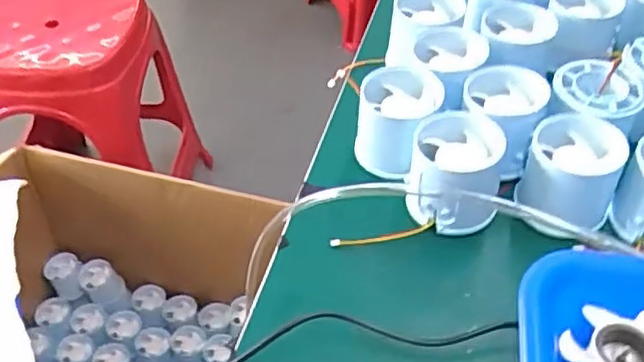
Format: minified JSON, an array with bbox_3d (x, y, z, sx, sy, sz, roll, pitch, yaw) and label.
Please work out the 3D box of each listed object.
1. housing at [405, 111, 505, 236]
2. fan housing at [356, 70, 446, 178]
[{"bbox_3d":[0.080,-0.005,0.394,0.053,0.047,0.053,8,46,8],"label":"housing"},{"bbox_3d":[0.048,-0.037,0.428,0.052,0.052,0.054,7,46,7],"label":"fan housing"}]

